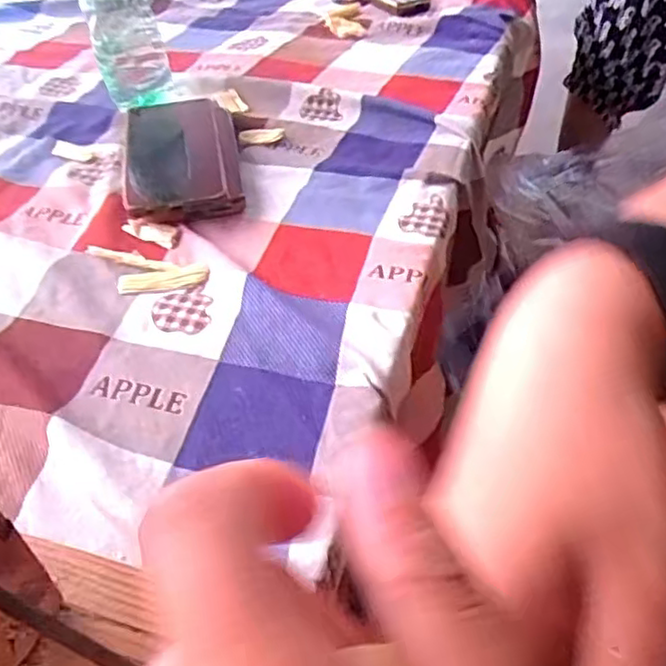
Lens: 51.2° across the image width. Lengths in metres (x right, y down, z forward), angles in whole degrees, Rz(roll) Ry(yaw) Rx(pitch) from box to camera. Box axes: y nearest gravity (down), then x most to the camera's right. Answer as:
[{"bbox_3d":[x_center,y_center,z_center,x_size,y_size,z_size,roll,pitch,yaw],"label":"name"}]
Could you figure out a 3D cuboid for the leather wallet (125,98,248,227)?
[{"bbox_3d":[-0.128,-0.146,0.579,0.096,0.029,0.159,-10,44,-8],"label":"leather wallet"}]

